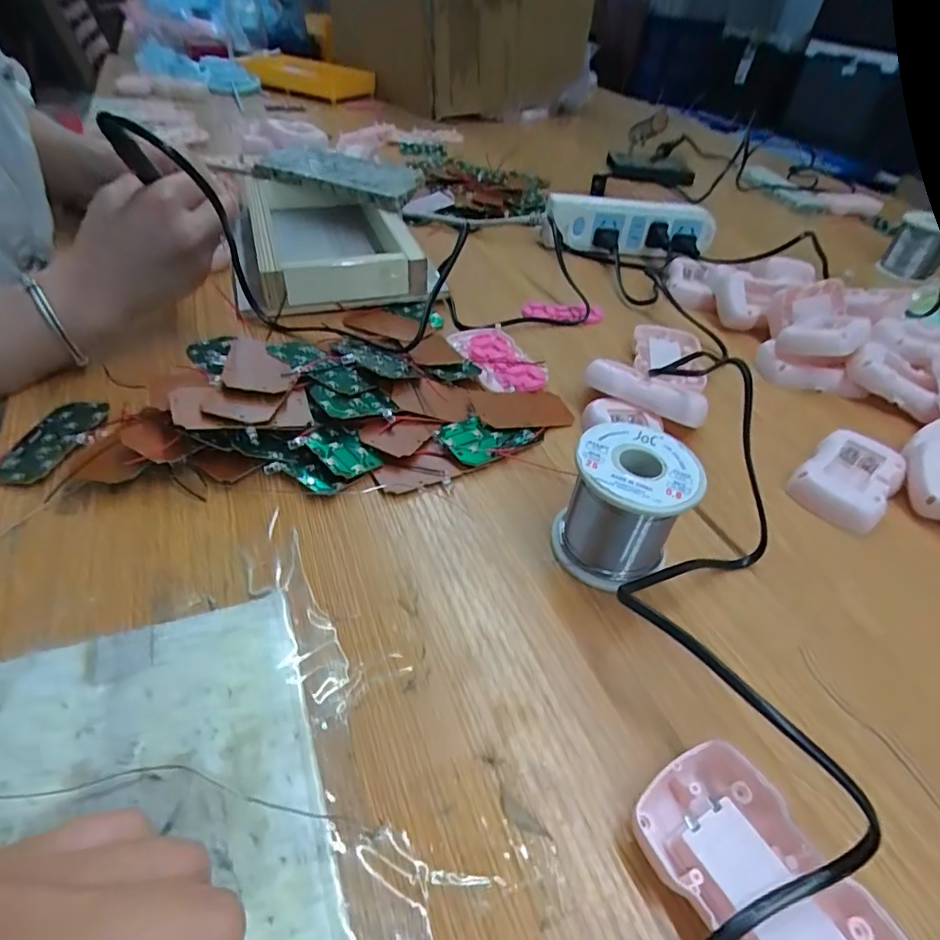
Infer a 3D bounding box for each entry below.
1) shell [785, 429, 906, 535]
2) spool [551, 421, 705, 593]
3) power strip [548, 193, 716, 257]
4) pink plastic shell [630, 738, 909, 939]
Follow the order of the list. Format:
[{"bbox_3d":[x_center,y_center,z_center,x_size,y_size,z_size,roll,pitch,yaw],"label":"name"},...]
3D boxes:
[{"bbox_3d":[0.247,0.004,0.360,0.086,0.016,0.052,-30,53,-33],"label":"shell"},{"bbox_3d":[0.079,0.019,0.288,0.059,0.065,0.058,3,42,-3],"label":"spool"},{"bbox_3d":[0.178,-0.273,0.619,0.186,0.051,0.032,2,42,-4],"label":"power strip"},{"bbox_3d":[0.100,0.144,0.189,0.052,0.019,0.088,-21,48,-26],"label":"pink plastic shell"}]

